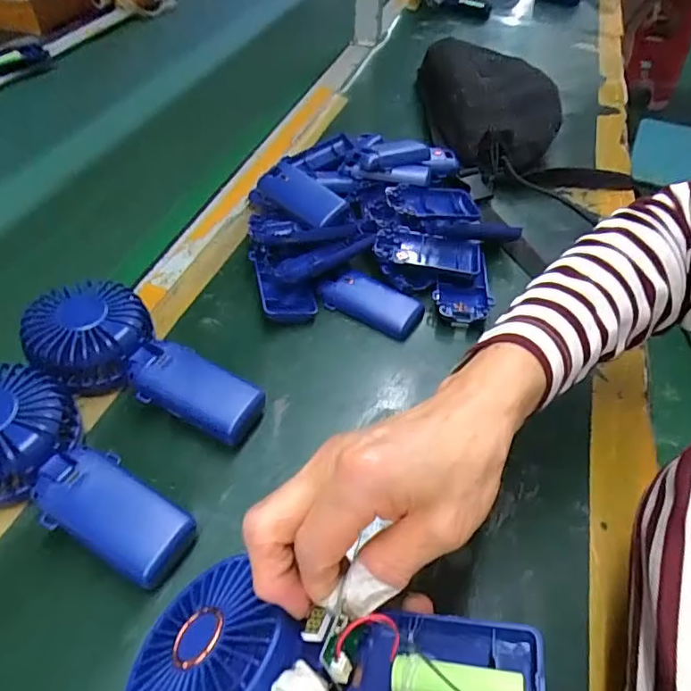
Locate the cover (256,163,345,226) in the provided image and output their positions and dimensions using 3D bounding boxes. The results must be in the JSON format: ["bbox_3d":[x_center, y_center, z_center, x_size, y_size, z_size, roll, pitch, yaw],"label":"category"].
[{"bbox_3d":[-0.040,-0.145,0.496,0.092,0.022,0.043,37,56,25],"label":"cover"}]

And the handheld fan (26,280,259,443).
[{"bbox_3d":[-0.140,0.011,0.370,0.175,0.050,0.081,21,51,13],"label":"handheld fan"}]

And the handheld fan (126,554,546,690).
[{"bbox_3d":[-0.014,0.127,0.213,0.176,0.039,0.079,-5,47,16],"label":"handheld fan"}]

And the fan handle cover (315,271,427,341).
[{"bbox_3d":[0.022,-0.038,0.447,0.087,0.013,0.043,25,52,17],"label":"fan handle cover"}]

